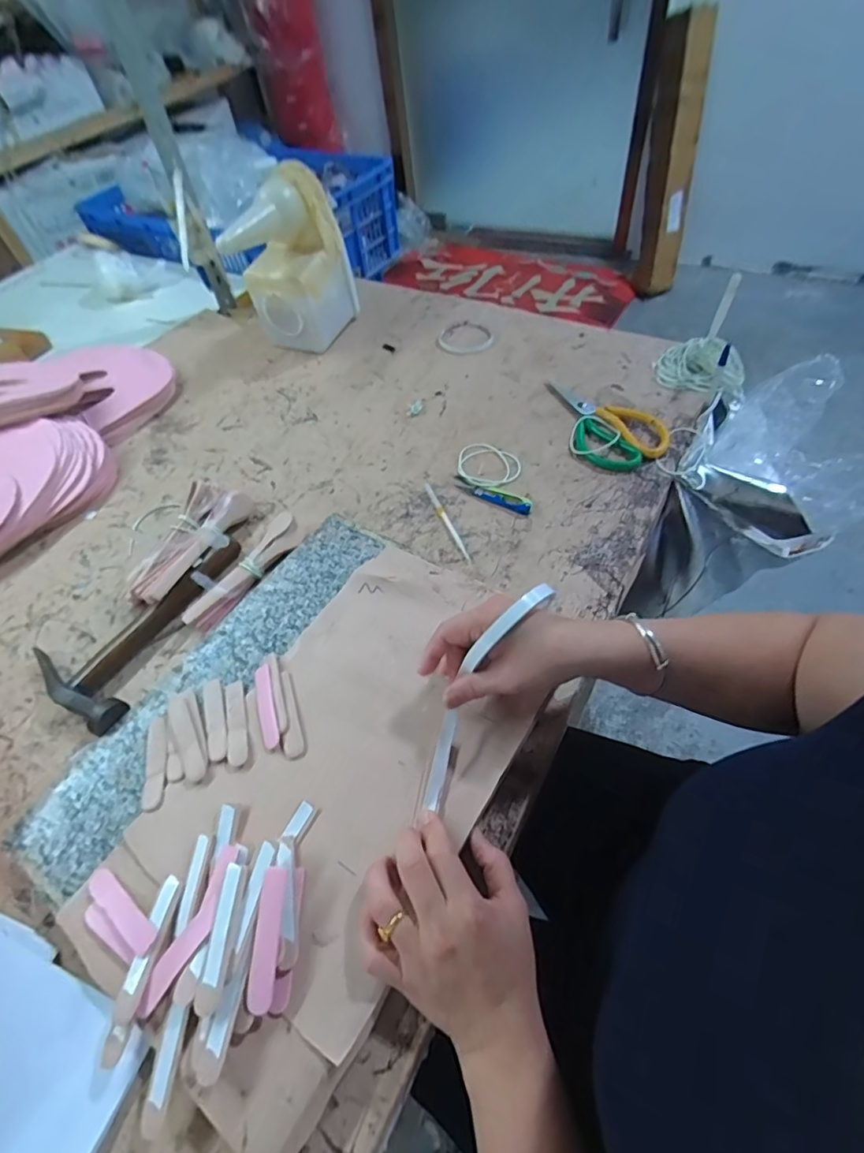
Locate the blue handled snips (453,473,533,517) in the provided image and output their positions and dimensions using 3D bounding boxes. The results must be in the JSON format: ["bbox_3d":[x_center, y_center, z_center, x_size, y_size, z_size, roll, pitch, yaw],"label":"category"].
[{"bbox_3d":[0.068,-0.097,0.589,0.102,0.008,0.023,28,62,25],"label":"blue handled snips"}]

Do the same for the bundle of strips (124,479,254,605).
[{"bbox_3d":[-0.259,-0.038,0.549,0.068,0.022,0.157,12,56,16],"label":"bundle of strips"}]

